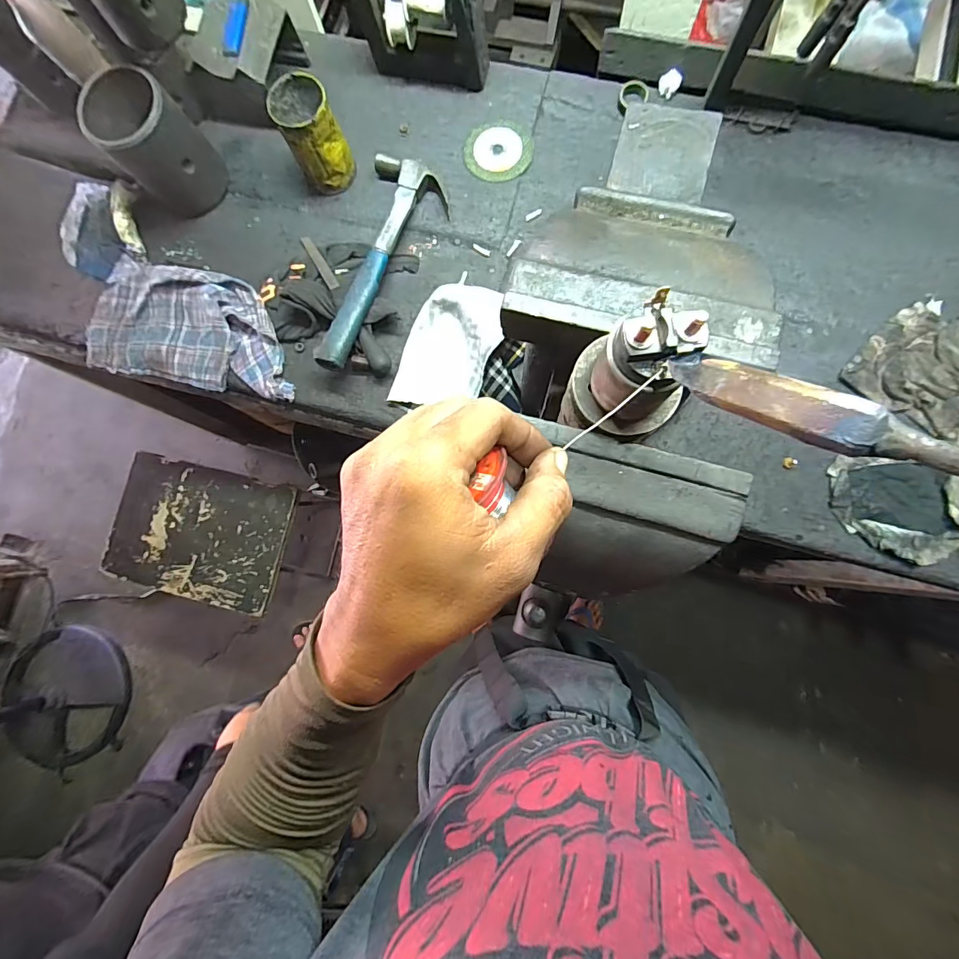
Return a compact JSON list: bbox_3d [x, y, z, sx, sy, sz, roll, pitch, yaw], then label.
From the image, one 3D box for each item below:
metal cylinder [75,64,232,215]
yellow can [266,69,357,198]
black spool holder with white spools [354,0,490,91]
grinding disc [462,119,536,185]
[{"bbox_3d":[-0.430,-0.448,0.601,0.114,0.142,0.107,-39,82,-2],"label":"metal cylinder"},{"bbox_3d":[-0.224,-0.463,0.599,0.072,0.117,0.077,-1,82,4],"label":"yellow can"},{"bbox_3d":[-0.078,-0.603,0.589,0.174,0.142,0.042,20,84,6],"label":"black spool holder with white spools"},{"bbox_3d":[0.027,-0.478,0.638,0.096,0.008,0.096,-1,82,4],"label":"grinding disc"}]

